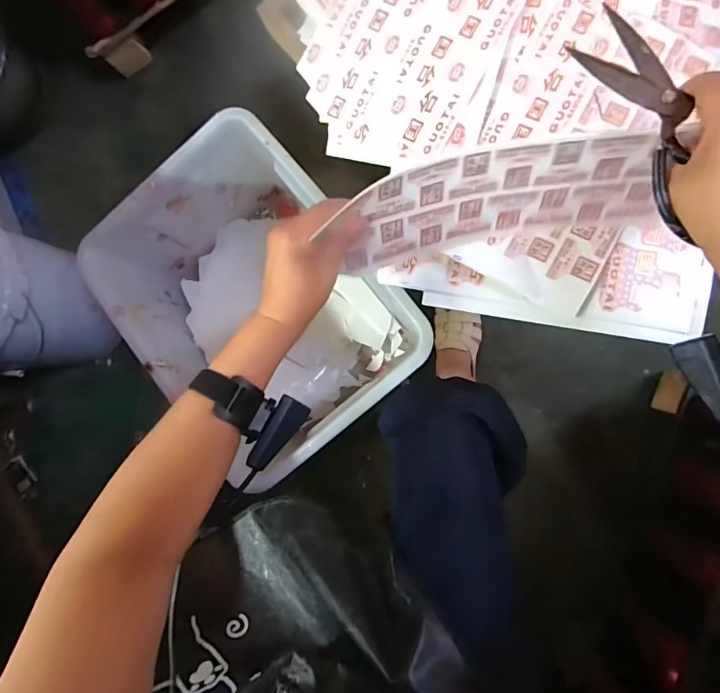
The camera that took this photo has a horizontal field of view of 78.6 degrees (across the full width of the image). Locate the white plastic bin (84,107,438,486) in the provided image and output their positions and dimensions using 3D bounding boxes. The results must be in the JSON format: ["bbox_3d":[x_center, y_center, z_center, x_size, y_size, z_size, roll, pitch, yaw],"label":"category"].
[{"bbox_3d":[-0.185,-0.081,0.894,0.427,0.296,0.578,-40,82,5],"label":"white plastic bin"}]

